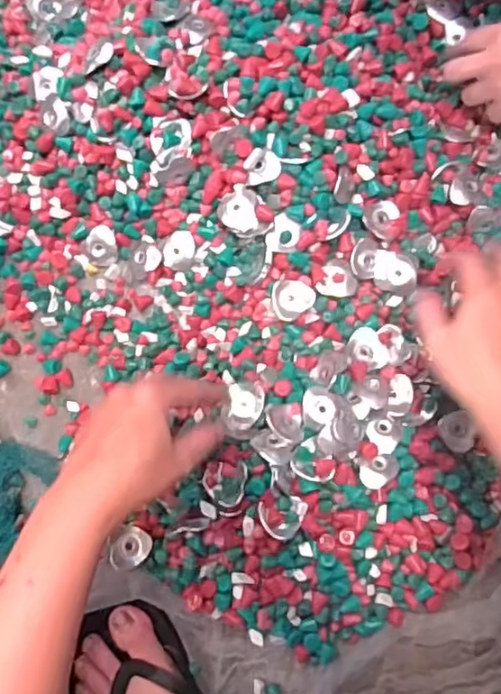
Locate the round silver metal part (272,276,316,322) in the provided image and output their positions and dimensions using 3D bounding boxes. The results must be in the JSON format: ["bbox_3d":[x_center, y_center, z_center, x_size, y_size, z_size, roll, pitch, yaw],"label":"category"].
[{"bbox_3d":[0.038,-0.042,0.546,0.036,0.017,0.034,0,83,2],"label":"round silver metal part"}]

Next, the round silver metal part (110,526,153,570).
[{"bbox_3d":[-0.098,0.163,0.514,0.034,0.013,0.030,-33,83,-2],"label":"round silver metal part"}]

